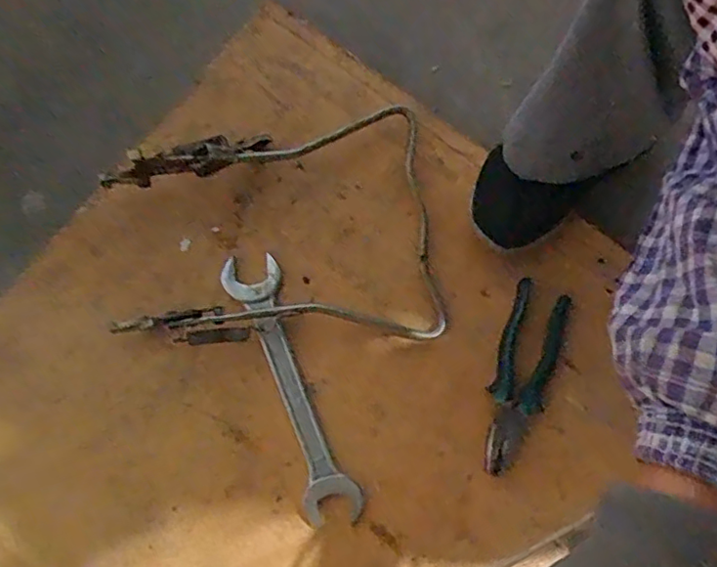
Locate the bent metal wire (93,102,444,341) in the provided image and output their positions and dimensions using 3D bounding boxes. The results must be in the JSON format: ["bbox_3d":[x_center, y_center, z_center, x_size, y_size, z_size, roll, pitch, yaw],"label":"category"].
[{"bbox_3d":[-0.086,-0.057,0.596,0.324,0.087,0.243,-6,79,0],"label":"bent metal wire"}]

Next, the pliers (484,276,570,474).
[{"bbox_3d":[0.166,0.096,0.598,0.058,0.014,0.193,19,80,4],"label":"pliers"}]

